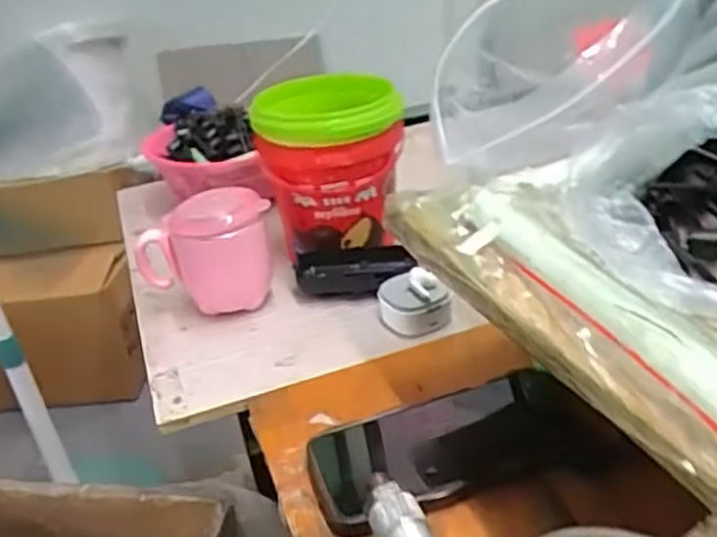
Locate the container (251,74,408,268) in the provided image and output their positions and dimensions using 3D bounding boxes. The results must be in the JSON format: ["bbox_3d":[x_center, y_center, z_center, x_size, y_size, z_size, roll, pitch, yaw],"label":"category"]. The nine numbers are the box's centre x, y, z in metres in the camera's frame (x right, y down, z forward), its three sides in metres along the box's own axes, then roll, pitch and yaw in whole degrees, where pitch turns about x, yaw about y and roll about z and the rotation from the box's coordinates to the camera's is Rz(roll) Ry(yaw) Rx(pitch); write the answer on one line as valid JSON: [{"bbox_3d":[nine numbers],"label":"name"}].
[{"bbox_3d":[-0.024,-0.094,0.657,0.126,0.157,0.132,-8,29,-1],"label":"container"}]

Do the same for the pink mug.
[{"bbox_3d":[-0.130,-0.009,0.606,0.101,0.097,0.074,-19,32,-21],"label":"pink mug"}]

